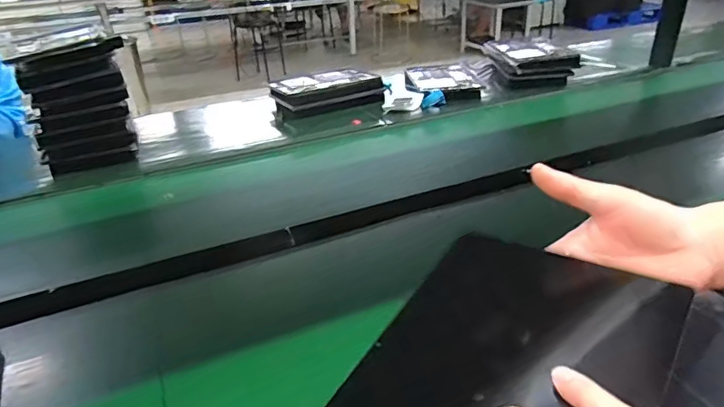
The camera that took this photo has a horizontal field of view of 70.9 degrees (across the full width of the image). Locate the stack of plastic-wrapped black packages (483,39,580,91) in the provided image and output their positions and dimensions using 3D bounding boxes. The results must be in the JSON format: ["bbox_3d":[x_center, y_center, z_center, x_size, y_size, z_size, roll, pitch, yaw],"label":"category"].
[{"bbox_3d":[0.465,-0.404,1.430,0.201,0.083,0.258,-3,30,-1],"label":"stack of plastic-wrapped black packages"}]

